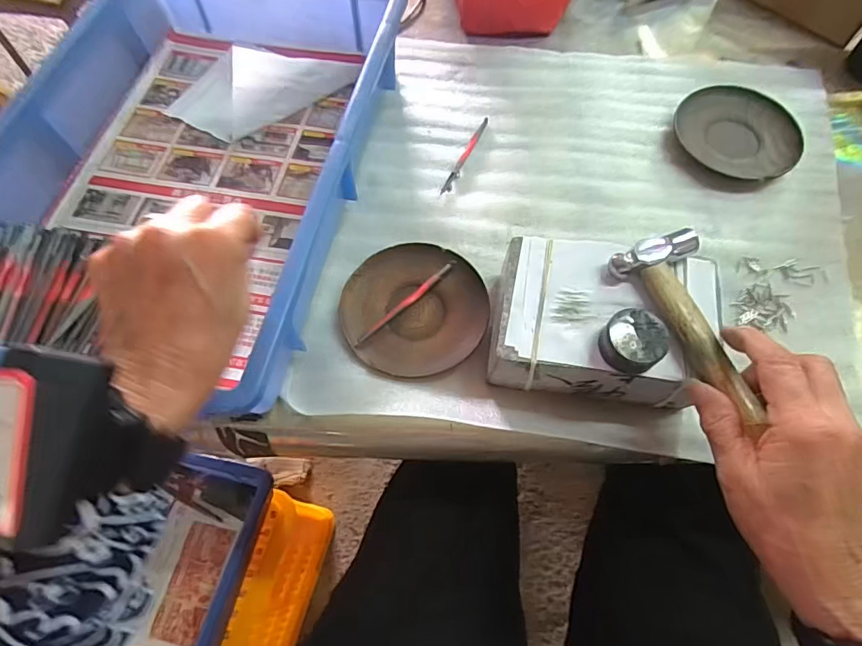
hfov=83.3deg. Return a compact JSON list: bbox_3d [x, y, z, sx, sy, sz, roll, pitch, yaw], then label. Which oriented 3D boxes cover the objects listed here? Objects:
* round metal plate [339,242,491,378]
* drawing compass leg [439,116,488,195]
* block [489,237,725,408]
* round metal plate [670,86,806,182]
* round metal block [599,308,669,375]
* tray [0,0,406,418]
[{"bbox_3d":[-0.013,-0.012,0.385,0.111,0.011,0.111,0,64,0],"label":"round metal plate"},{"bbox_3d":[0.033,-0.159,0.460,0.008,0.004,0.101,22,66,10],"label":"drawing compass leg"},{"bbox_3d":[0.120,0.001,0.351,0.145,0.060,0.099,9,64,4],"label":"block"},{"bbox_3d":[0.299,-0.186,0.473,0.114,0.017,0.114,0,64,0],"label":"round metal plate"},{"bbox_3d":[0.127,0.012,0.307,0.036,0.022,0.036,0,64,0],"label":"round metal block"},{"bbox_3d":[-0.198,-0.146,0.415,0.273,0.076,0.417,10,64,5],"label":"tray"}]

